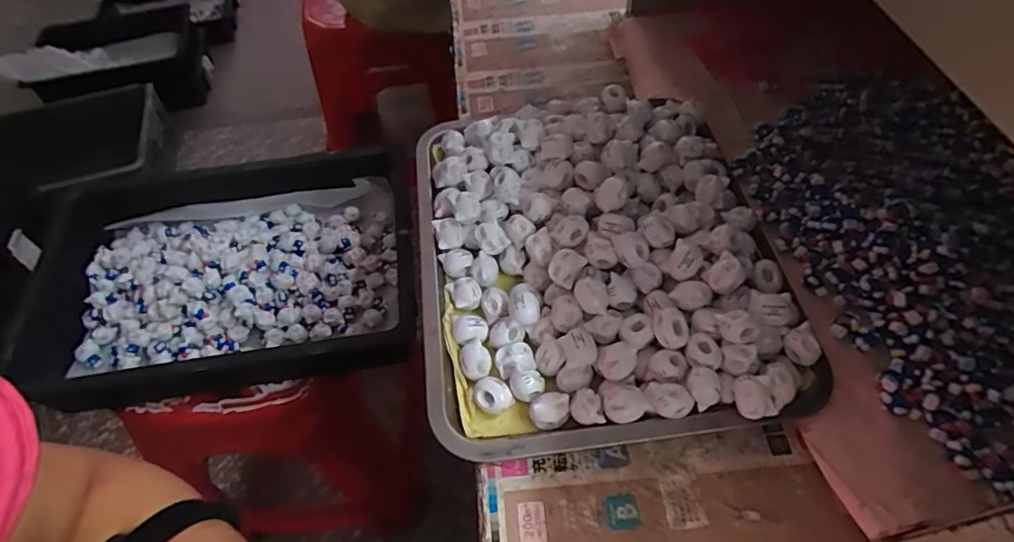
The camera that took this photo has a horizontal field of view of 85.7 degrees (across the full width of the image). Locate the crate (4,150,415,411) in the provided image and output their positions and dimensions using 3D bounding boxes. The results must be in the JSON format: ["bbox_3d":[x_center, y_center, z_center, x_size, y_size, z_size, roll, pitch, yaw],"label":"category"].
[{"bbox_3d":[-0.356,-0.008,0.702,0.465,0.118,0.353,-7,55,-2],"label":"crate"}]

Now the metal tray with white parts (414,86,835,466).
[{"bbox_3d":[0.060,-0.026,0.410,0.254,0.048,0.304,-9,57,-2],"label":"metal tray with white parts"}]

